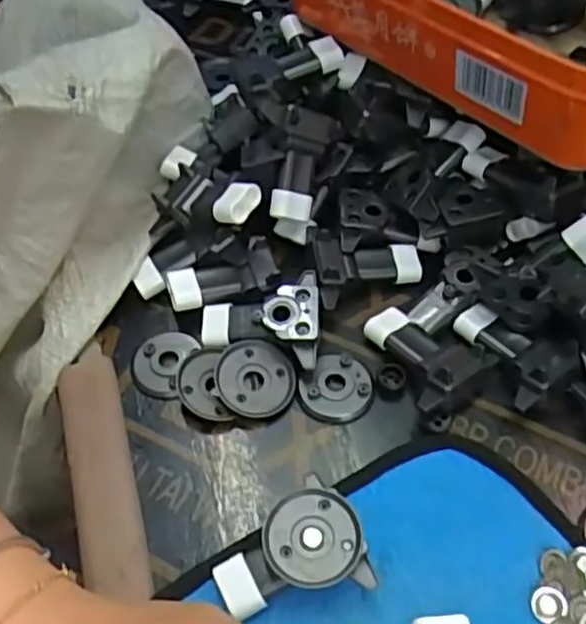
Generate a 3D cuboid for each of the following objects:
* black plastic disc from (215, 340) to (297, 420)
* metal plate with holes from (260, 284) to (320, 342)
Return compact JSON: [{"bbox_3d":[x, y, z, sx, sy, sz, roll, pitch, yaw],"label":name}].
[{"bbox_3d":[-0.020,0.037,0.381,0.041,0.006,0.042,4,67,-10],"label":"black plastic disc"},{"bbox_3d":[-0.001,0.000,0.387,0.030,0.009,0.031,-1,55,2],"label":"metal plate with holes"}]

